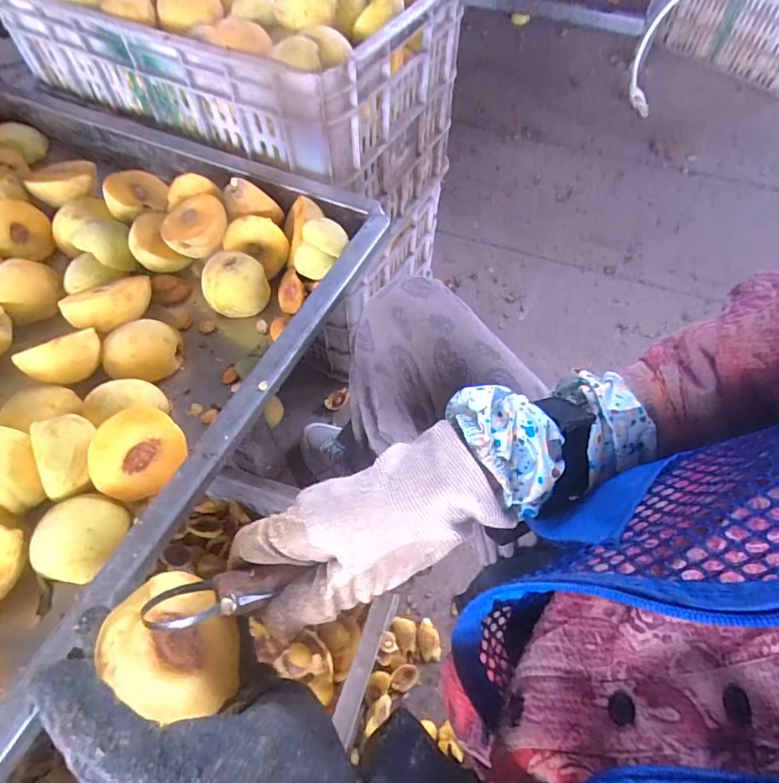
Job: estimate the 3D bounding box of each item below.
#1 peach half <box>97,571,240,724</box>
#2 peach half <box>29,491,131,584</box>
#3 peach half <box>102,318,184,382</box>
[{"bbox_3d":[-0.111,0.130,0.248,0.066,0.028,0.056,55,29,1],"label":"peach half"},{"bbox_3d":[-0.228,0.107,0.360,0.050,0.035,0.055,40,35,-13],"label":"peach half"},{"bbox_3d":[-0.224,-0.039,0.445,0.052,0.037,0.057,0,59,0],"label":"peach half"}]

